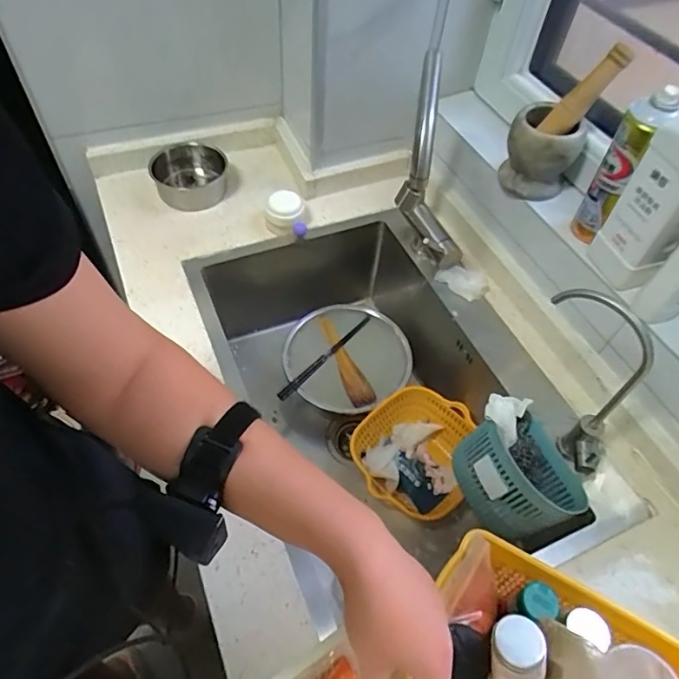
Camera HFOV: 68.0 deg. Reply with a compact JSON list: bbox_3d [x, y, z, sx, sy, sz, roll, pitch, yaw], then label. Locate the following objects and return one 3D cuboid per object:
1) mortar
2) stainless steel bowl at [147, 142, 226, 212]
[{"bbox_3d":[0.303,-0.275,0.756,0.096,0.114,0.107,29,57,16],"label":"mortar"},{"bbox_3d":[-0.272,-0.298,0.911,0.115,0.067,0.108,10,54,3],"label":"stainless steel bowl"}]

